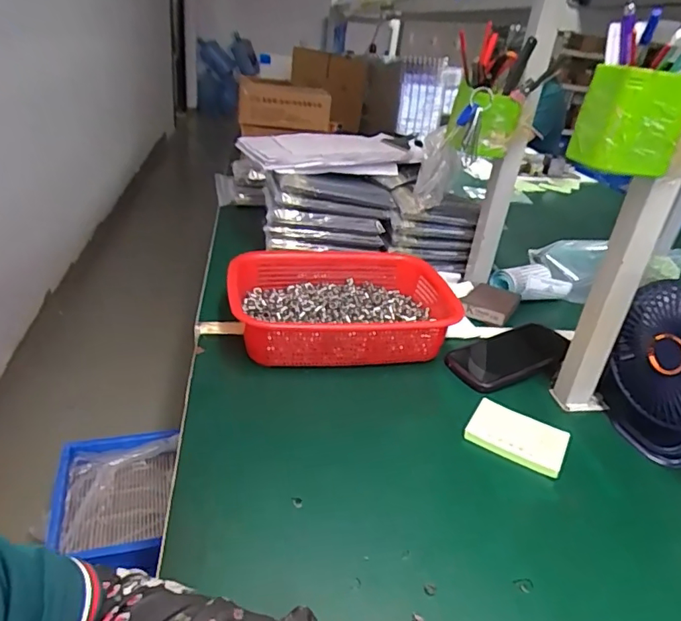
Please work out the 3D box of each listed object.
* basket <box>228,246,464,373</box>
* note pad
[{"bbox_3d":[0.010,-0.003,0.683,0.294,0.075,0.214,1,30,-12],"label":"basket"},{"bbox_3d":[0.184,0.132,0.536,0.095,0.018,0.063,22,32,24],"label":"note pad"}]

